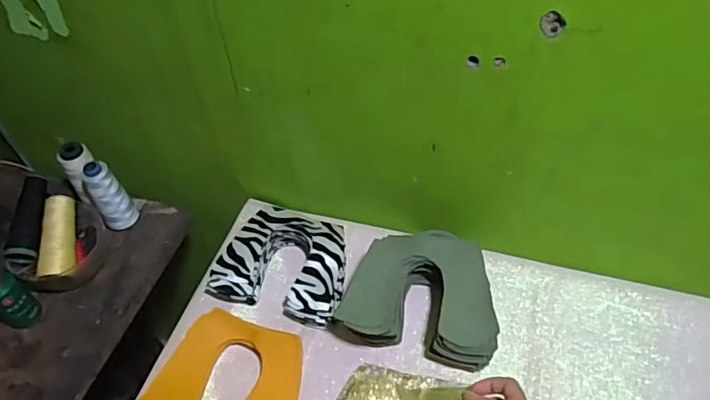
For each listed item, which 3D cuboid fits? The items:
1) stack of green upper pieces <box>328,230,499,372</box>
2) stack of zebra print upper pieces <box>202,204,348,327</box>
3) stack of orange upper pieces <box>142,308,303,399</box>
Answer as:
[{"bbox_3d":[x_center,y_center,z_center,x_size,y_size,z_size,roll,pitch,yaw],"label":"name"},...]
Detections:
[{"bbox_3d":[0.077,0.106,0.613,0.176,0.067,0.155,9,52,10],"label":"stack of green upper pieces"},{"bbox_3d":[-0.087,0.081,0.663,0.157,0.048,0.134,10,52,11],"label":"stack of zebra print upper pieces"},{"bbox_3d":[-0.137,0.194,0.569,0.149,0.017,0.124,19,62,0],"label":"stack of orange upper pieces"}]

